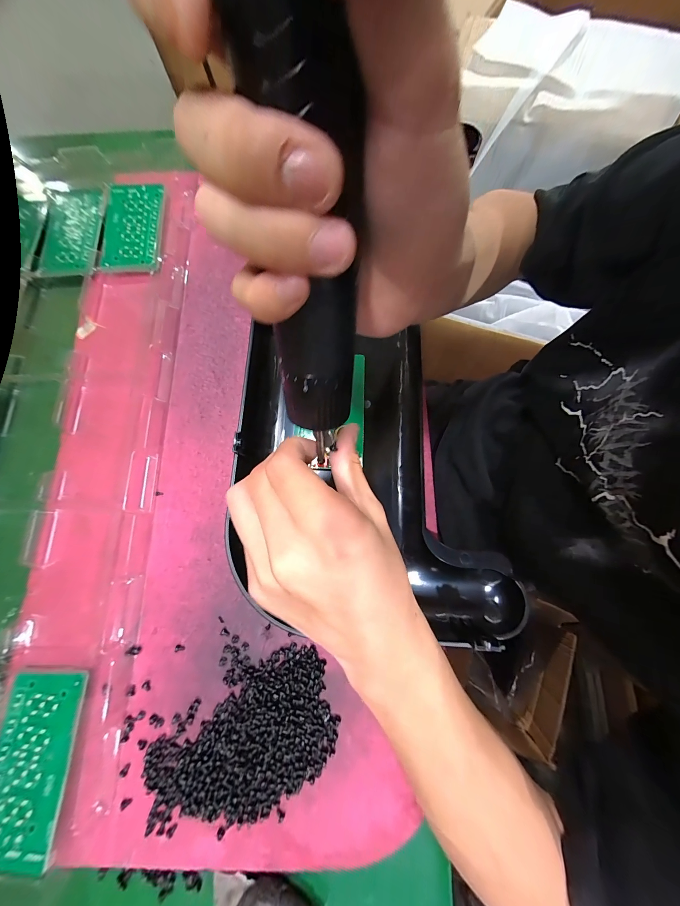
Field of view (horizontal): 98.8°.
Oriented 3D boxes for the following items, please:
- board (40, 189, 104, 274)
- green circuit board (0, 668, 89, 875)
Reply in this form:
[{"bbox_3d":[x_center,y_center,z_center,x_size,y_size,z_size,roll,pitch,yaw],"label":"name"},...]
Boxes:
[{"bbox_3d":[-0.293,-0.246,0.319,0.067,0.004,0.114,-6,78,6],"label":"board"},{"bbox_3d":[-0.211,0.211,0.199,0.056,0.004,0.104,-1,72,5],"label":"green circuit board"}]

